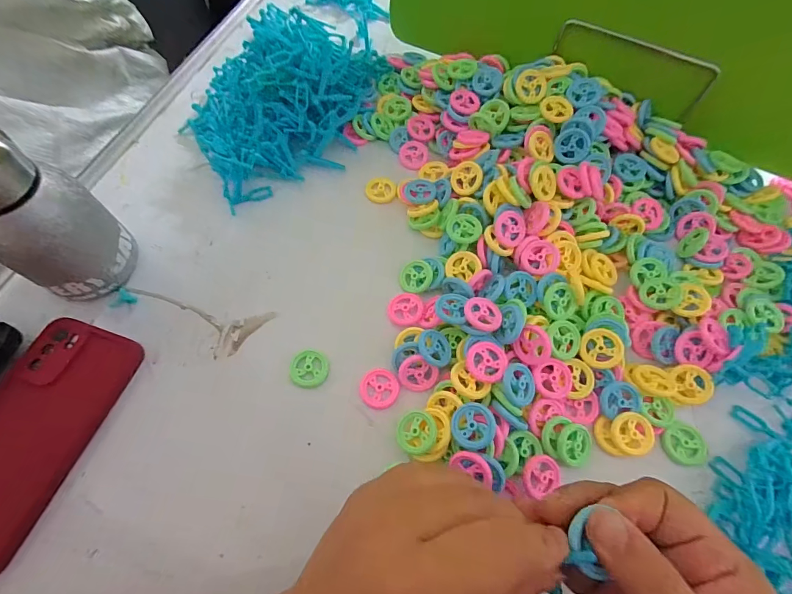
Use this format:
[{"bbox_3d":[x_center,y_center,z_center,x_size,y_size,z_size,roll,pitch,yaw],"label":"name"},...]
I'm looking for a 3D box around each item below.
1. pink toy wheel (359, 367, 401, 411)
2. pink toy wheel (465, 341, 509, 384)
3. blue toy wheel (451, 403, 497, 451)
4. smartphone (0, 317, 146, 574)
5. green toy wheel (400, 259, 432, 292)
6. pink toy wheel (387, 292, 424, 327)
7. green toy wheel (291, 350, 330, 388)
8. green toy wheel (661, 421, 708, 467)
[{"bbox_3d":[-0.012,0.069,0.298,0.030,0.008,0.031,1,64,-2],"label":"pink toy wheel"},{"bbox_3d":[0.066,0.046,0.279,0.028,0.004,0.029,1,64,-2],"label":"pink toy wheel"},{"bbox_3d":[0.052,0.087,0.261,0.029,0.004,0.029,-7,73,24],"label":"blue toy wheel"},{"bbox_3d":[-0.257,0.093,0.269,0.079,0.014,0.160,19,65,7],"label":"smartphone"},{"bbox_3d":[0.017,-0.018,0.331,0.027,0.007,0.027,1,64,-2],"label":"green toy wheel"},{"bbox_3d":[0.008,0.010,0.321,0.028,0.004,0.029,1,64,-2],"label":"pink toy wheel"},{"bbox_3d":[-0.067,0.056,0.302,0.027,0.011,0.029,1,64,-2],"label":"green toy wheel"},{"bbox_3d":[0.212,0.108,0.286,0.026,0.010,0.030,1,64,-2],"label":"green toy wheel"}]

